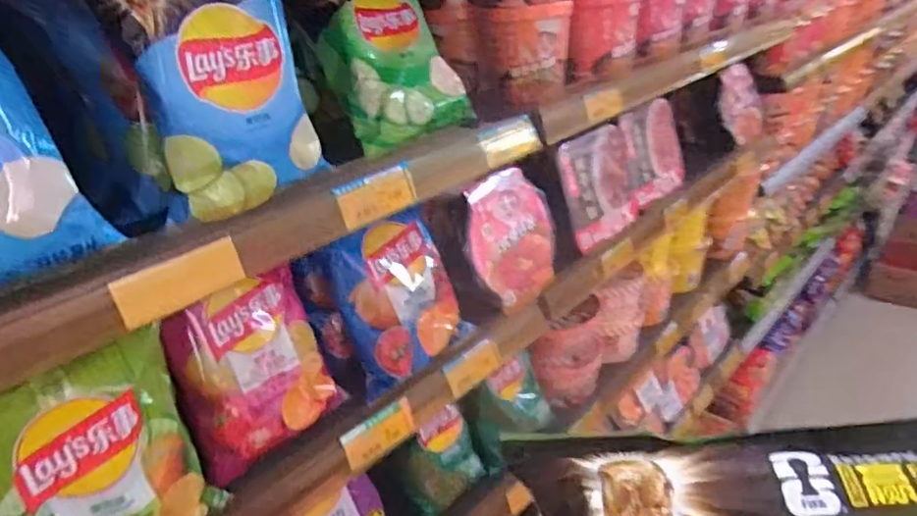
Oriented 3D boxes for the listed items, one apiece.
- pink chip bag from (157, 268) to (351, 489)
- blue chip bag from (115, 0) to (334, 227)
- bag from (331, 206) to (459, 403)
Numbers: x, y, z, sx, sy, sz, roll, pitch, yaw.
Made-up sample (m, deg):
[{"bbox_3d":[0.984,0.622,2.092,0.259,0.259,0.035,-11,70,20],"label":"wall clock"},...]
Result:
[{"bbox_3d":[-0.202,0.108,0.607,0.129,0.171,0.058,-15,3,-40],"label":"pink chip bag"},{"bbox_3d":[-0.176,-0.125,0.464,0.040,0.159,0.130,20,37,41],"label":"blue chip bag"},{"bbox_3d":[-0.074,0.043,0.689,0.130,0.167,0.055,-26,11,-31],"label":"bag"}]

